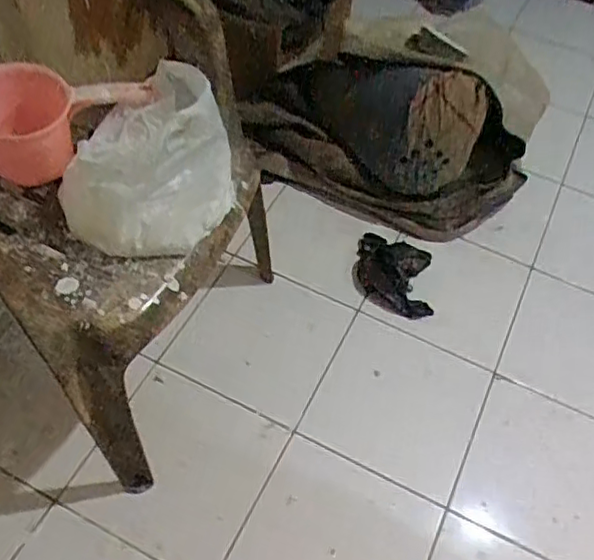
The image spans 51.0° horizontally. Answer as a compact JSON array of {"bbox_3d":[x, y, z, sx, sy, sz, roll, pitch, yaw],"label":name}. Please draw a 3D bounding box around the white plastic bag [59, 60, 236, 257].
[{"bbox_3d":[-0.195,-0.164,0.846,0.203,0.142,0.241,34,60,20],"label":"white plastic bag"}]

